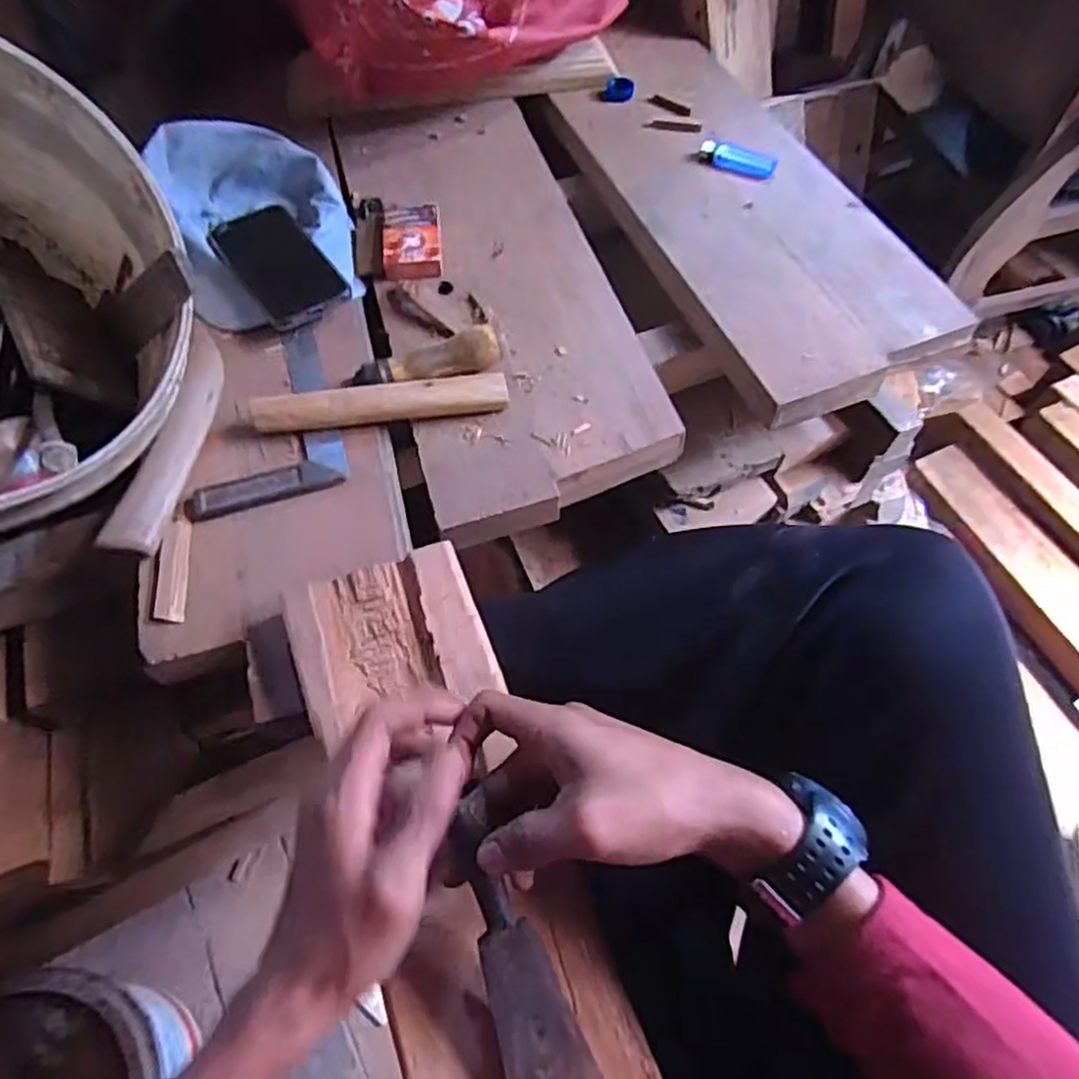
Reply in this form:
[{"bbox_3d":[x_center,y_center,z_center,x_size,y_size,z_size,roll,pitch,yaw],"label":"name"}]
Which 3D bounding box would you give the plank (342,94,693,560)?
[{"bbox_3d":[-0.050,-0.258,0.674,0.207,0.030,0.559,-14,60,-7],"label":"plank"}]

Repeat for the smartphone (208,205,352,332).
[{"bbox_3d":[-0.235,-0.250,0.640,0.074,0.010,0.138,-34,70,-16],"label":"smartphone"}]

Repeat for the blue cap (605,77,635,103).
[{"bbox_3d":[0.095,-0.528,0.827,0.033,0.015,0.029,7,59,5],"label":"blue cap"}]

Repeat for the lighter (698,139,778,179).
[{"bbox_3d":[0.210,-0.404,0.748,0.081,0.017,0.031,22,62,13],"label":"lighter"}]

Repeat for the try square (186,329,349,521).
[{"bbox_3d":[-0.228,-0.099,0.575,0.119,0.013,0.171,-17,60,-9],"label":"try square"}]

